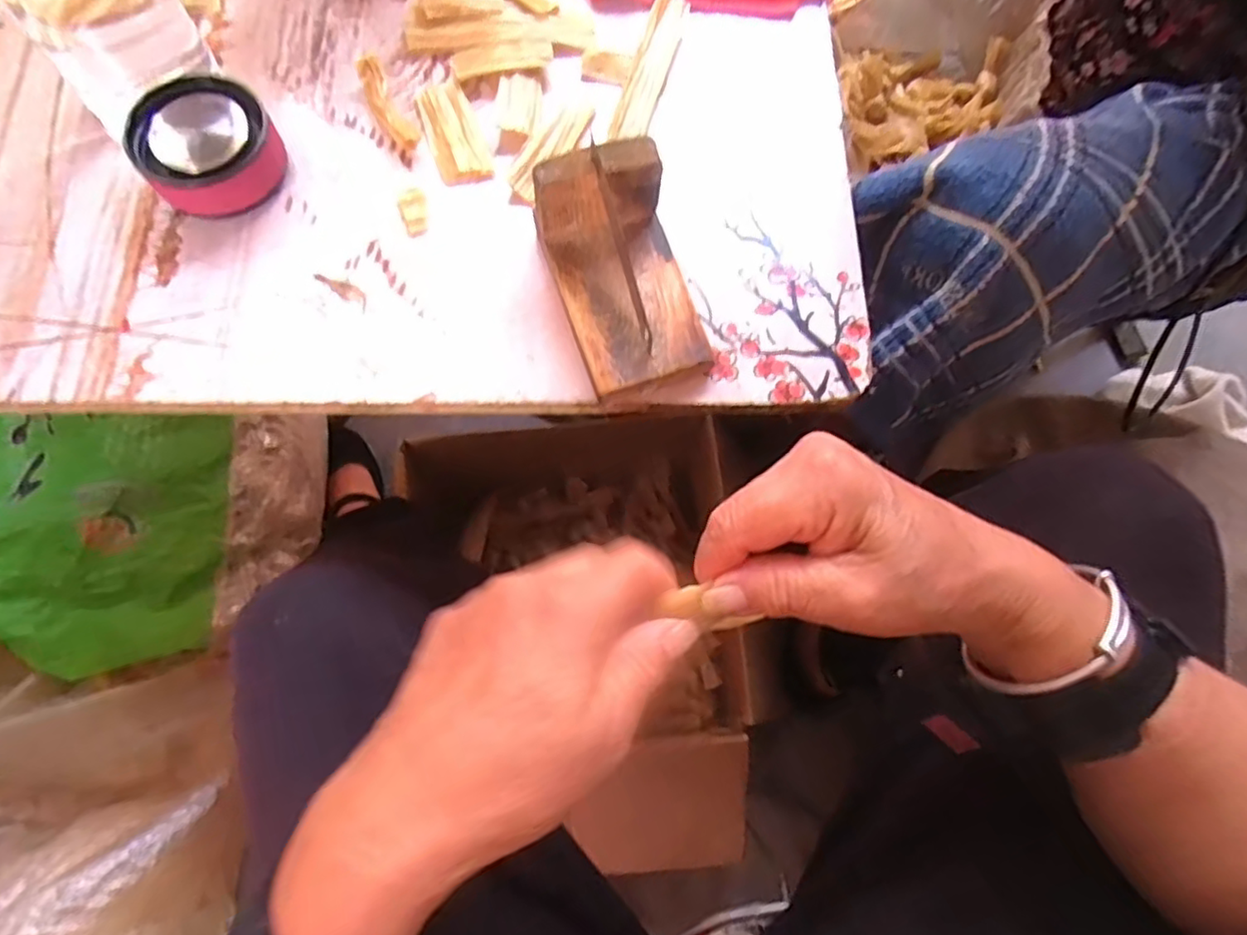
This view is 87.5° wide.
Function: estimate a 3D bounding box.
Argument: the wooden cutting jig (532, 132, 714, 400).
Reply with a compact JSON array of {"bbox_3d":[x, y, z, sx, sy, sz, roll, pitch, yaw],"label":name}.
[{"bbox_3d":[0.001,-0.093,0.316,0.063,0.058,0.105,-18,73,-8],"label":"wooden cutting jig"}]

